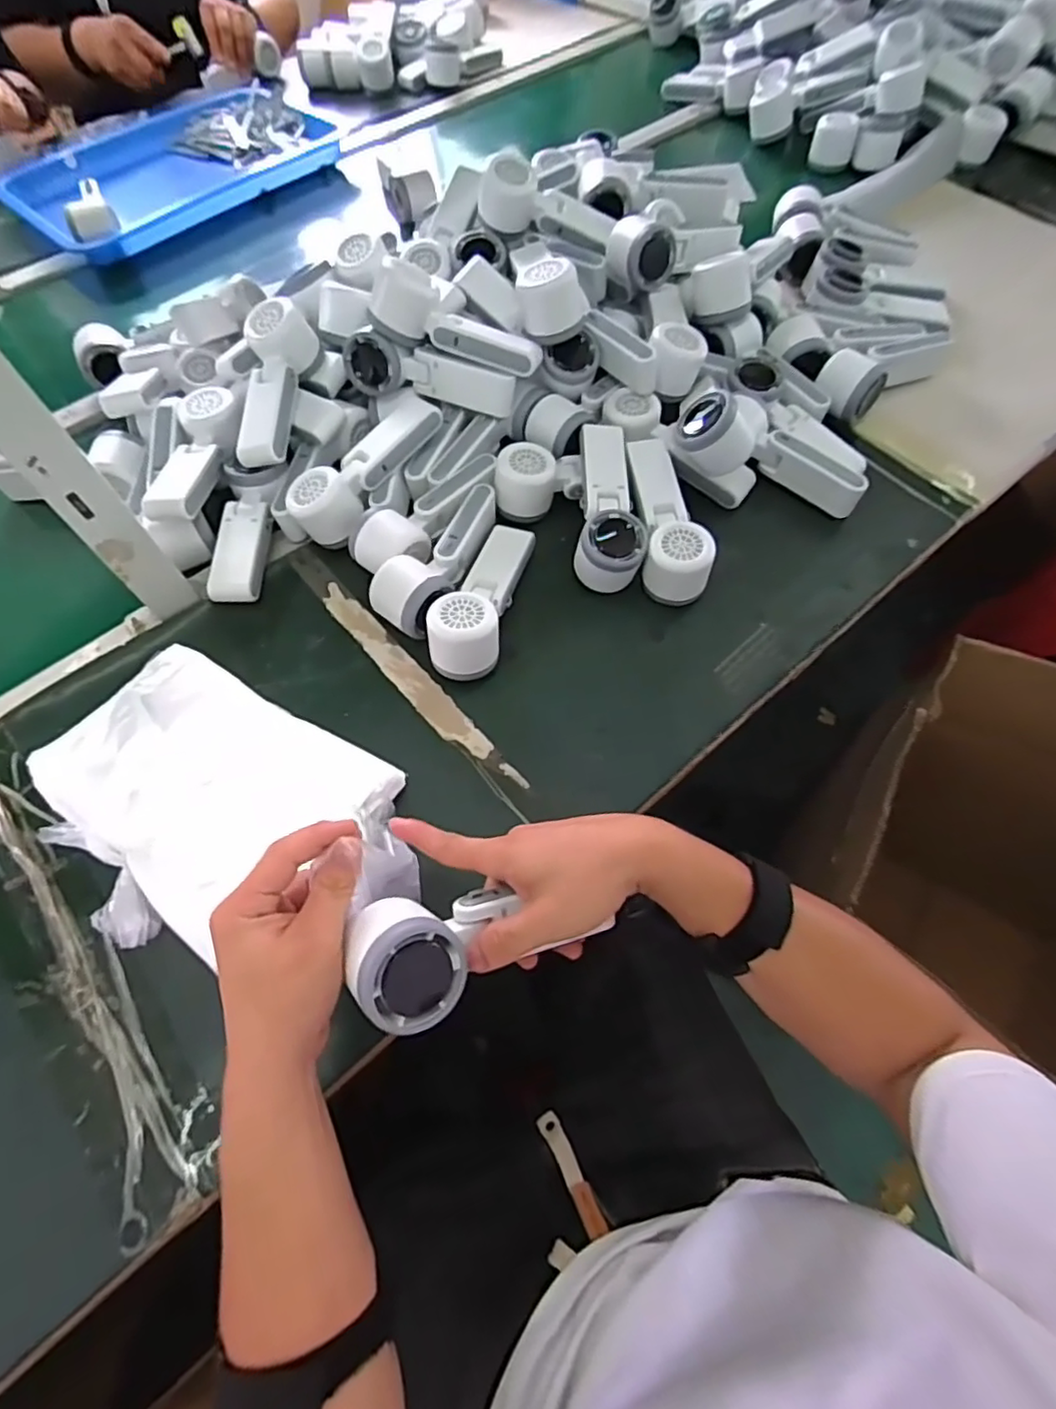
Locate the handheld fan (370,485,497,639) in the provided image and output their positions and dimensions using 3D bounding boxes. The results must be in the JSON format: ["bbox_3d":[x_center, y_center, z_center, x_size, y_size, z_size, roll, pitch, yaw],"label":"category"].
[{"bbox_3d":[-0.077,-0.134,0.575,0.059,0.058,0.166,26,67,14],"label":"handheld fan"}]

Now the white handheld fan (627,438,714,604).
[{"bbox_3d":[0.130,-0.172,0.590,0.056,0.050,0.162,-4,63,0],"label":"white handheld fan"}]

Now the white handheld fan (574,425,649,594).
[{"bbox_3d":[0.076,-0.183,0.592,0.060,0.058,0.158,1,63,3],"label":"white handheld fan"}]

